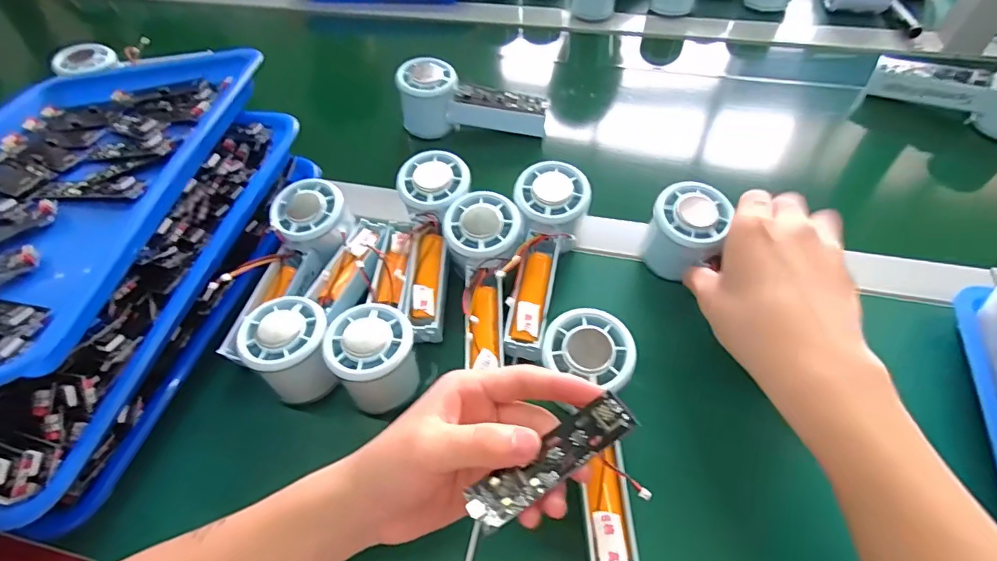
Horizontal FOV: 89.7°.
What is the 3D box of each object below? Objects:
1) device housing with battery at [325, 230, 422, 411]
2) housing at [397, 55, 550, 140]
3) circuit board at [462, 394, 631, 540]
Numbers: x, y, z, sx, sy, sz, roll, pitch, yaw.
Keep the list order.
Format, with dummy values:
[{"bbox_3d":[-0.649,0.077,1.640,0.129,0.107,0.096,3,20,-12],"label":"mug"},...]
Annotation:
[{"bbox_3d":[-0.089,0.017,0.374,0.057,0.056,0.151,-7,55,-1],"label":"device housing with battery"},{"bbox_3d":[-0.024,-0.184,0.511,0.144,0.065,0.046,3,55,5],"label":"housing"},{"bbox_3d":[0.027,0.089,0.250,0.091,0.009,0.022,-33,59,-12],"label":"circuit board"}]

